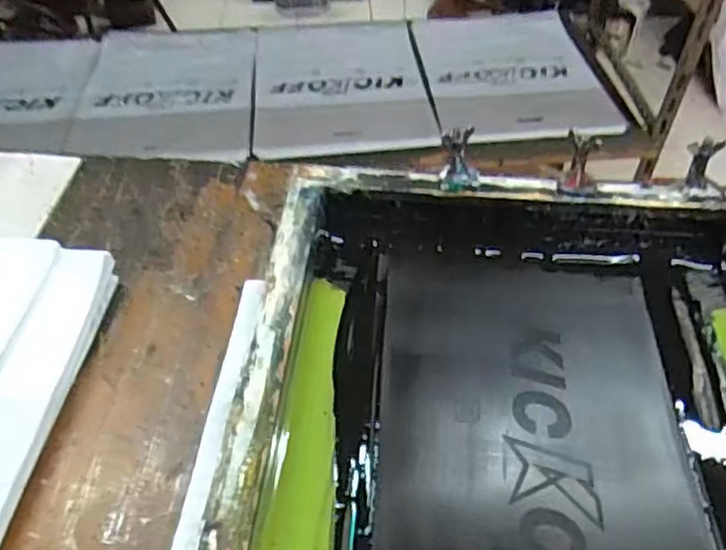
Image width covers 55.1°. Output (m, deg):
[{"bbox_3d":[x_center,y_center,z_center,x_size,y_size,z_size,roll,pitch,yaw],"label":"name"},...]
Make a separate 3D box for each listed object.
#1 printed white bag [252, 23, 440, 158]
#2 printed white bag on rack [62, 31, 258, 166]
[{"bbox_3d":[-0.053,-0.435,1.551,0.363,0.016,0.544,-3,44,-4],"label":"printed white bag"},{"bbox_3d":[-0.439,-0.411,1.559,0.399,0.052,0.547,-1,46,0],"label":"printed white bag on rack"}]

